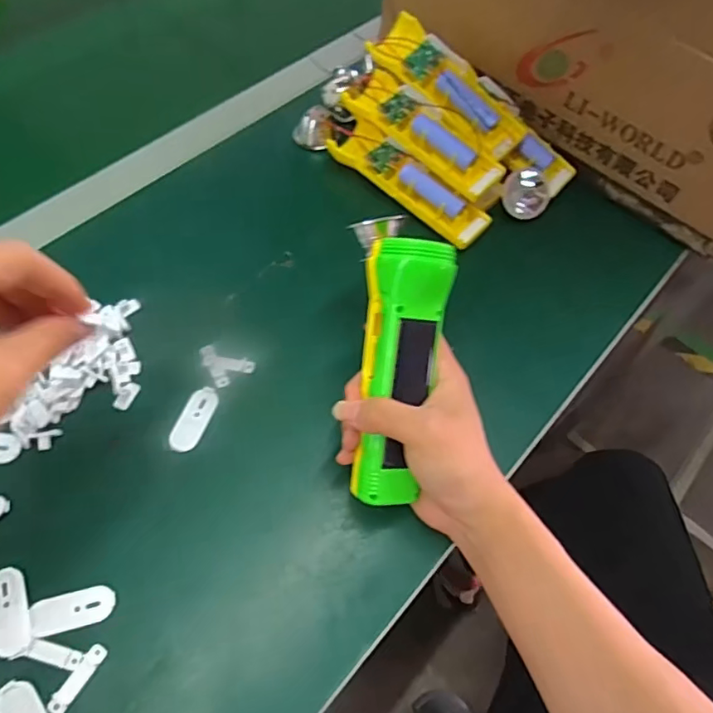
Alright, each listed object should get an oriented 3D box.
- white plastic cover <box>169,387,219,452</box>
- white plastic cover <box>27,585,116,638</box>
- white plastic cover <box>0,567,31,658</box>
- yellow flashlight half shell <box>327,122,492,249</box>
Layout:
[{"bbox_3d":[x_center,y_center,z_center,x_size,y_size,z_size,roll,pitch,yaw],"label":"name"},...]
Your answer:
[{"bbox_3d":[-0.114,0.043,0.386,0.020,0.004,0.050,17,60,6],"label":"white plastic cover"},{"bbox_3d":[-0.167,0.150,0.326,0.046,0.004,0.021,-13,61,-11],"label":"white plastic cover"},{"bbox_3d":[-0.200,0.146,0.318,0.020,0.004,0.049,-20,63,-15],"label":"white plastic cover"},{"bbox_3d":[0.049,-0.159,0.501,0.158,0.031,0.049,40,65,18],"label":"yellow flashlight half shell"}]

